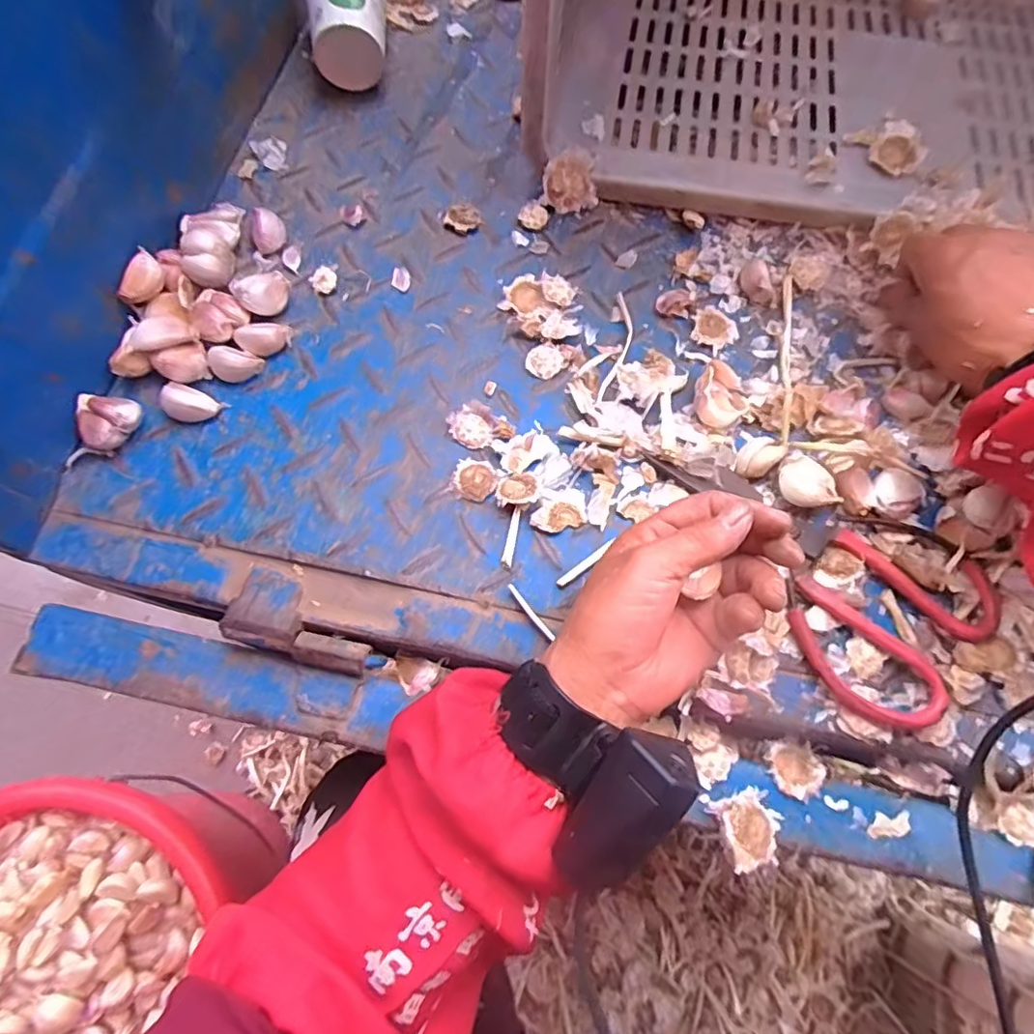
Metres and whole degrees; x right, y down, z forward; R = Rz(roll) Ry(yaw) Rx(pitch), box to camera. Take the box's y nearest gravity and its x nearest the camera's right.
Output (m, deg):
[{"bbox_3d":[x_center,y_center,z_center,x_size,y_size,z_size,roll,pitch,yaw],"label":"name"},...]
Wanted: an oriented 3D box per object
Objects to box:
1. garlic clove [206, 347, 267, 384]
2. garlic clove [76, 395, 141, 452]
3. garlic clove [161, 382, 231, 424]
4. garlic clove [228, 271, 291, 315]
[{"bbox_3d":[-0.179,-0.097,0.371,0.027,0.019,0.022,14,74,6],"label":"garlic clove"},{"bbox_3d":[-0.246,-0.058,0.352,0.030,0.024,0.035,38,78,12],"label":"garlic clove"},{"bbox_3d":[-0.201,-0.069,0.358,0.032,0.019,0.021,19,75,8],"label":"garlic clove"},{"bbox_3d":[-0.165,-0.146,0.382,0.033,0.025,0.017,-36,75,-9],"label":"garlic clove"}]

